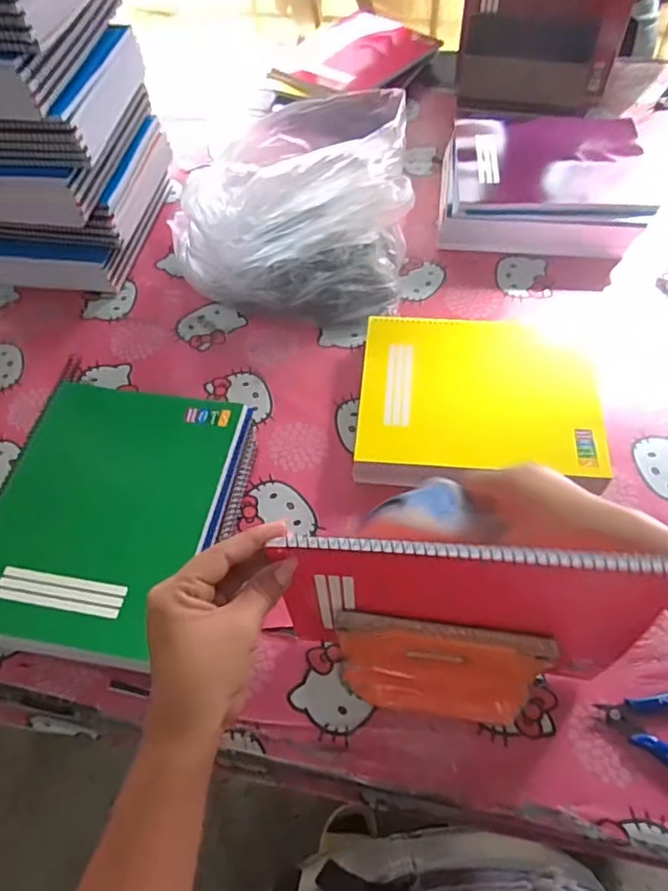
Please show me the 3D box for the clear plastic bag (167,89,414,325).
[{"bbox_3d":[-0.048,-0.320,0.743,0.291,0.162,0.291,9,58,10],"label":"clear plastic bag"}]

